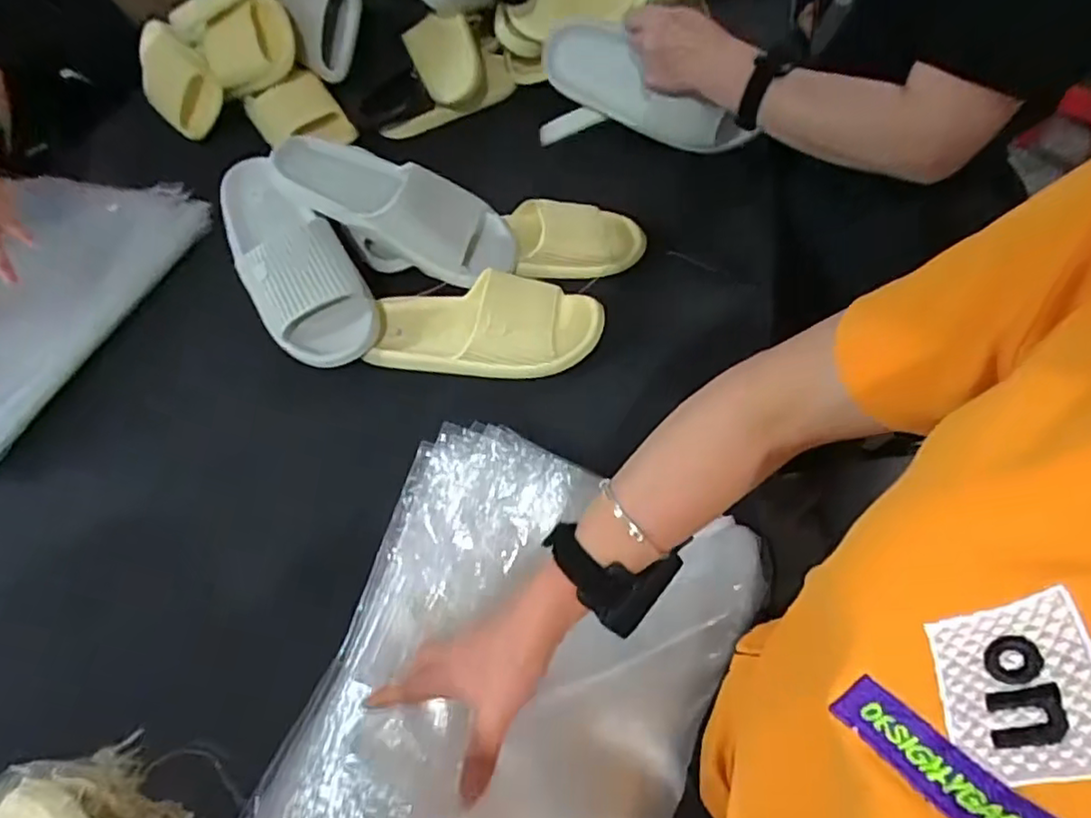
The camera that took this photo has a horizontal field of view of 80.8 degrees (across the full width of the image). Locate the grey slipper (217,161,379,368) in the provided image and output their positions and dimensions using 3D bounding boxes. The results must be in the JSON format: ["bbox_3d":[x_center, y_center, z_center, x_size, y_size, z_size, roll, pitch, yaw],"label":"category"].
[{"bbox_3d":[-0.283,-0.170,0.705,0.111,0.058,0.275,-34,78,4],"label":"grey slipper"}]

